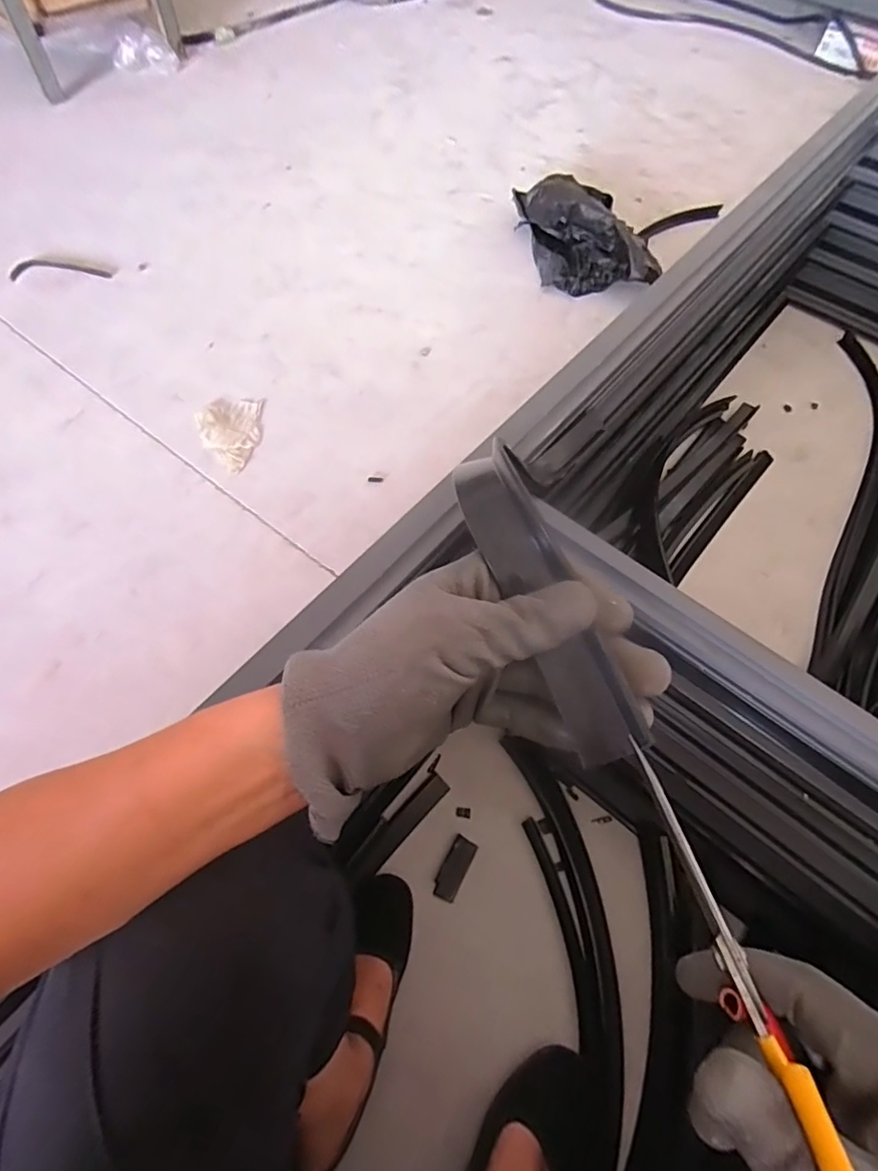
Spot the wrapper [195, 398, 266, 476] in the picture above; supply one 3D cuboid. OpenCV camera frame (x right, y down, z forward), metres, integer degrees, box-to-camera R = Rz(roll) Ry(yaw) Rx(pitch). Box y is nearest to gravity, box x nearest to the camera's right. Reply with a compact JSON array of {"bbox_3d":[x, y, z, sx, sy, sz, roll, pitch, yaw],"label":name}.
[{"bbox_3d":[-0.377,-0.272,0.972,0.111,0.015,0.160,-3,62,-4],"label":"wrapper"}]

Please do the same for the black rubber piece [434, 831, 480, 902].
[{"bbox_3d":[0.020,0.344,0.658,0.030,0.008,0.070,27,64,11],"label":"black rubber piece"}]

